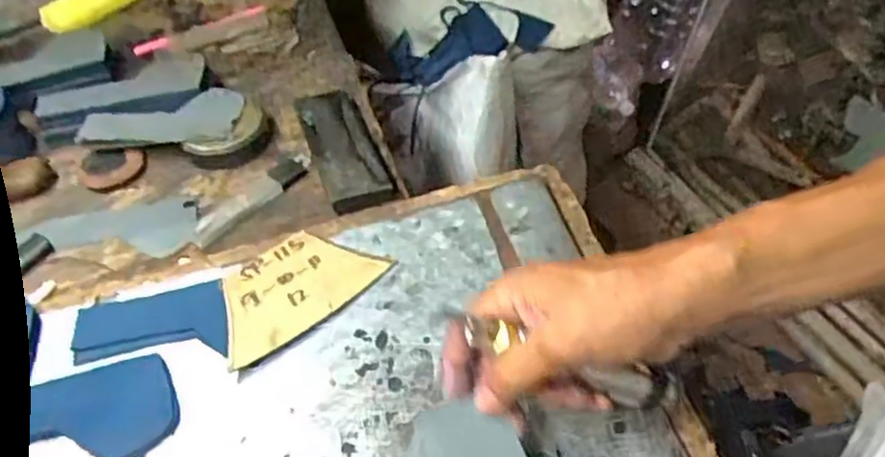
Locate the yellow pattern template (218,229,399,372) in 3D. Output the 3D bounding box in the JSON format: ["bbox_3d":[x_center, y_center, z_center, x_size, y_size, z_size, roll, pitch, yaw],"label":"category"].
[{"bbox_3d":[-0.105,0.040,0.503,0.117,0.004,0.073,-37,60,-25],"label":"yellow pattern template"}]

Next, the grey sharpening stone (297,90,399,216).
[{"bbox_3d":[-0.086,-0.072,0.632,0.054,0.016,0.159,-18,49,-11],"label":"grey sharpening stone"}]

